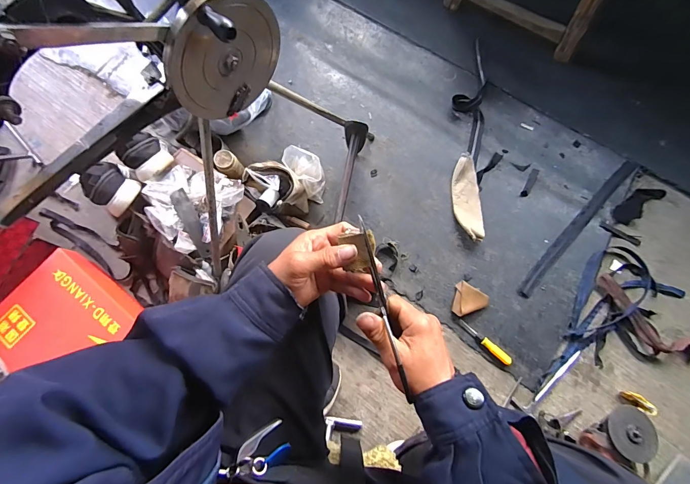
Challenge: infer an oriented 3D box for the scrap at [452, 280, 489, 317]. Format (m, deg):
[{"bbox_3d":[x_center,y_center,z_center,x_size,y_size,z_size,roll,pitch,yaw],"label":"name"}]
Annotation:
[{"bbox_3d":[0.282,0.132,0.797,0.068,0.020,0.075,12,76,5],"label":"scrap"}]

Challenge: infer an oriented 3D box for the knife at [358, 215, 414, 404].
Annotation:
[{"bbox_3d":[0.040,0.066,0.360,0.008,0.025,0.189,-14,78,-3],"label":"knife"}]

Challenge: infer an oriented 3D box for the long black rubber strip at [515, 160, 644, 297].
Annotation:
[{"bbox_3d":[0.547,-0.037,0.830,0.032,0.010,0.428,43,80,11],"label":"long black rubber strip"}]

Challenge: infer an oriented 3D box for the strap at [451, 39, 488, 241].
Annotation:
[{"bbox_3d":[0.312,-0.267,0.890,0.083,0.033,0.538,5,75,3],"label":"strap"}]

